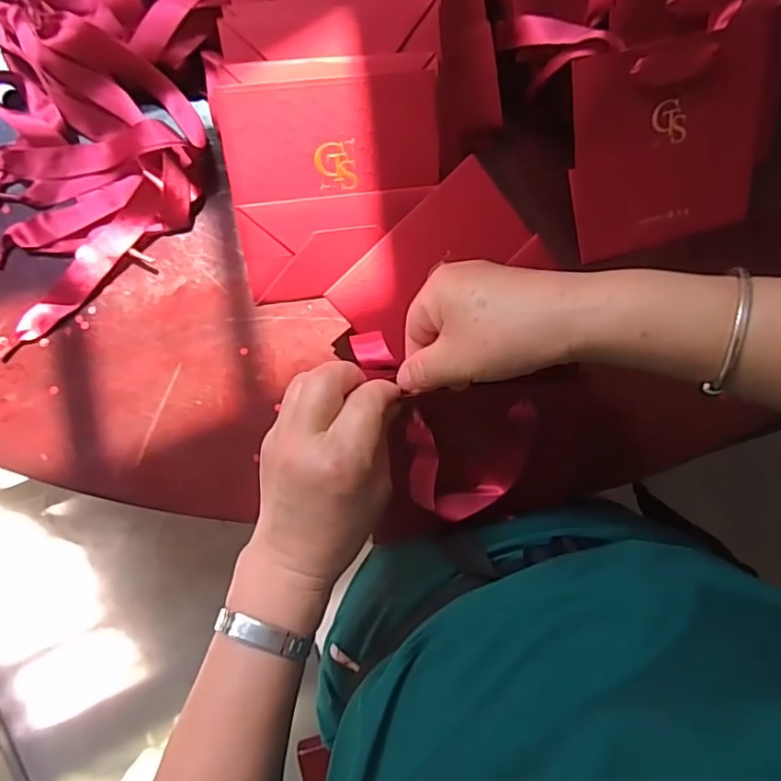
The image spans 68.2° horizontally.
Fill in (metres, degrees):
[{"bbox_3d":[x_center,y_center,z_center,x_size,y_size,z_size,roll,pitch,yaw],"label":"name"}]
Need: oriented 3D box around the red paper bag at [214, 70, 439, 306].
[{"bbox_3d":[-0.035,-0.131,0.385,0.134,0.006,0.135,-7,115,-4],"label":"red paper bag"}]

